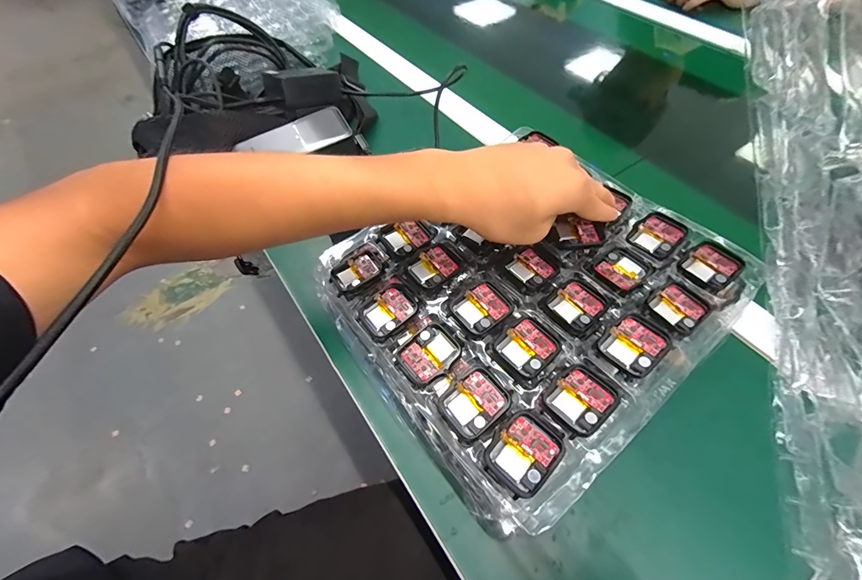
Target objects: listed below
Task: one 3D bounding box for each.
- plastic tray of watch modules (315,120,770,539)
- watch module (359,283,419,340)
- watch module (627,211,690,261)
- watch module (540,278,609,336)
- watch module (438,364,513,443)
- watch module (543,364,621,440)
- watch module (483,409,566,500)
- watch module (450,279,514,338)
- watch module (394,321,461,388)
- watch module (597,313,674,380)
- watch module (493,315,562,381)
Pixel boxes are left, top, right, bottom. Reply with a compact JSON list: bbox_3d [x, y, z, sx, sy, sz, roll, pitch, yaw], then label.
[{"bbox_3d":[0.077,-0.004,0.326,0.291,0.064,0.271,-34,62,-18],"label":"plastic tray of watch modules"},{"bbox_3d":[-0.033,0.018,0.297,0.046,0.007,0.036,-35,62,-18],"label":"watch module"},{"bbox_3d":[0.199,-0.048,0.321,0.038,0.008,0.044,39,67,24],"label":"watch module"},{"bbox_3d":[0.112,0.011,0.283,0.043,0.004,0.038,-35,62,-18],"label":"watch module"},{"bbox_3d":[0.030,0.078,0.253,0.044,0.009,0.038,-32,61,-17],"label":"watch module"},{"bbox_3d":[0.099,0.070,0.239,0.042,0.009,0.036,-35,62,-18],"label":"watch module"},{"bbox_3d":[0.058,0.101,0.229,0.036,0.012,0.044,38,66,24],"label":"watch module"},{"bbox_3d":[0.040,0.013,0.282,0.041,0.004,0.036,-35,62,-18],"label":"watch module"},{"bbox_3d":[-0.001,0.048,0.274,0.045,0.009,0.038,-36,62,-18],"label":"watch module"},{"bbox_3d":[0.144,0.037,0.258,0.042,0.007,0.037,-36,62,-19],"label":"watch module"},{"bbox_3d":[0.070,0.041,0.263,0.039,0.005,0.037,-39,63,-20],"label":"watch module"}]

